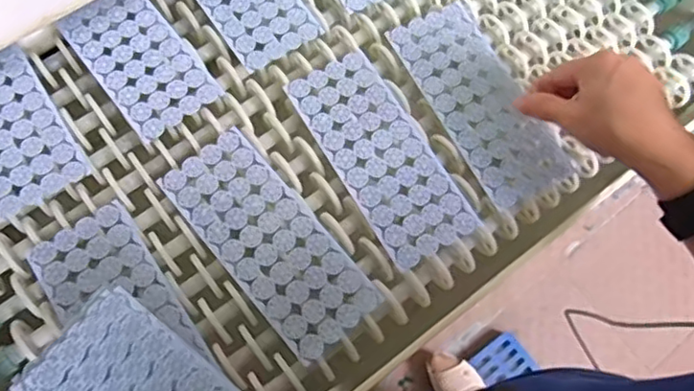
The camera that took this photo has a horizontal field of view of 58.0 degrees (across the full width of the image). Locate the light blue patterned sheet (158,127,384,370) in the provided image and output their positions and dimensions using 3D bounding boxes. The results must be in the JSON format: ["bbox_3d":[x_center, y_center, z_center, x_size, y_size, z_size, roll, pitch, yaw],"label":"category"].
[{"bbox_3d":[-0.064,0.035,0.506,0.081,0.004,0.194,-39,76,-14],"label":"light blue patterned sheet"}]

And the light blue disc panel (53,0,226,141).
[{"bbox_3d":[-0.186,-0.124,0.558,0.082,0.005,0.148,-37,76,-14],"label":"light blue disc panel"}]

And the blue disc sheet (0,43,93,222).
[{"bbox_3d":[-0.287,-0.057,0.531,0.081,0.005,0.143,-33,75,-13],"label":"blue disc sheet"}]

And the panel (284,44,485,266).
[{"bbox_3d":[0.027,-0.036,0.536,0.080,0.004,0.192,-29,74,-12],"label":"panel"}]

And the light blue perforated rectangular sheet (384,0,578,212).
[{"bbox_3d":[0.118,-0.084,0.559,0.083,0.013,0.194,-26,74,-11],"label":"light blue perforated rectangular sheet"}]

